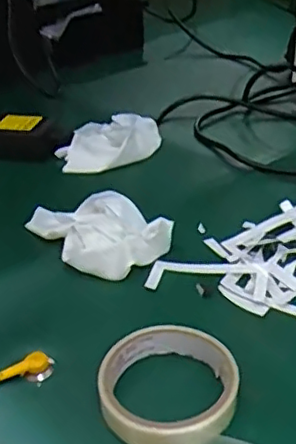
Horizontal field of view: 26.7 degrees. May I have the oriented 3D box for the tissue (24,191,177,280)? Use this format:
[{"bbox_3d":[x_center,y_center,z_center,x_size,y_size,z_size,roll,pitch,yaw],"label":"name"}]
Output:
[{"bbox_3d":[-0.048,0.004,0.568,0.091,0.032,0.130,-28,41,-30],"label":"tissue"}]

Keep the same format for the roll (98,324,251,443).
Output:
[{"bbox_3d":[0.015,0.109,0.411,0.091,0.027,0.101,-8,34,-6],"label":"roll"}]

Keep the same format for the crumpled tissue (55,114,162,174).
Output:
[{"bbox_3d":[-0.044,-0.098,0.731,0.110,0.025,0.123,2,35,9],"label":"crumpled tissue"}]

